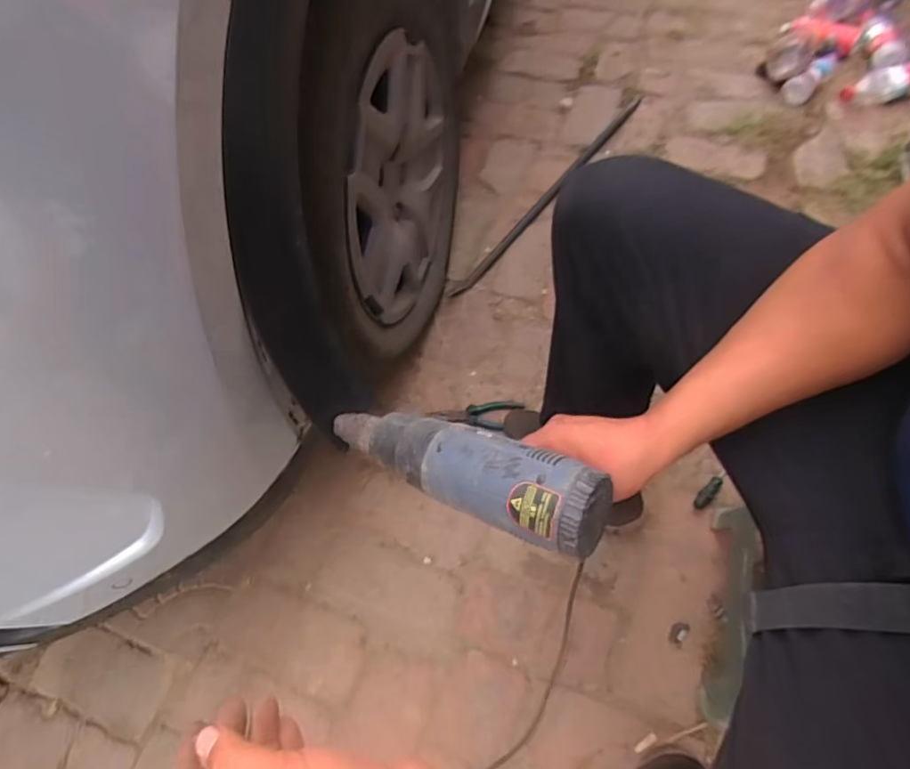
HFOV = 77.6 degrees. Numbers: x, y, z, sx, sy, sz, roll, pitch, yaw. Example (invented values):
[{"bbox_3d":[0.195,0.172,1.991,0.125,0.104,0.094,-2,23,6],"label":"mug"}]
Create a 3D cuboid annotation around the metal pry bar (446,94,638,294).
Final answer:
[{"bbox_3d":[0.233,-0.448,1.289,0.030,0.020,0.753,34,68,19],"label":"metal pry bar"}]

